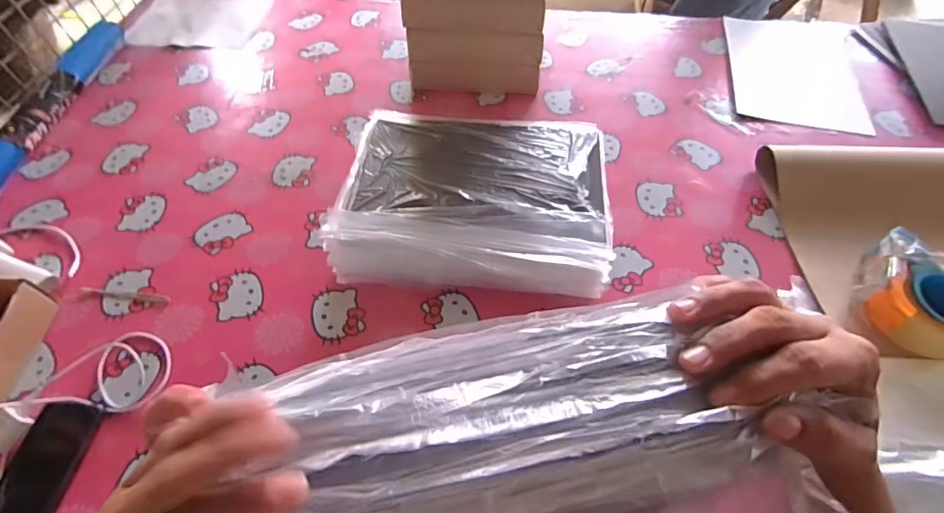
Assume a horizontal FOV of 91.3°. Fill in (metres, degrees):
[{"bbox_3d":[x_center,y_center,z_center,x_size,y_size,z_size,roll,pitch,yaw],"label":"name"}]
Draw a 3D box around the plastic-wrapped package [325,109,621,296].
[{"bbox_3d":[0.005,-0.090,0.729,0.400,0.088,0.319,5,56,4],"label":"plastic-wrapped package"}]

